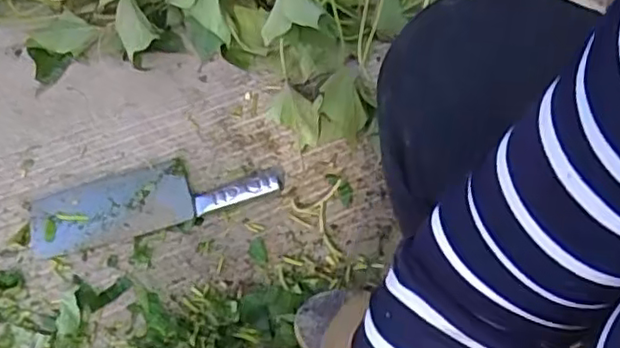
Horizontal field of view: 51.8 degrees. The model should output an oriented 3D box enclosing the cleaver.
[{"bbox_3d":[-0.196,0.026,0.806,0.298,0.019,0.093,-13,62,-10],"label":"cleaver"}]

